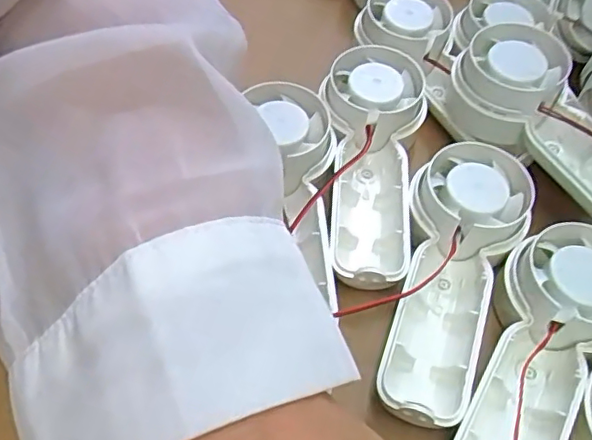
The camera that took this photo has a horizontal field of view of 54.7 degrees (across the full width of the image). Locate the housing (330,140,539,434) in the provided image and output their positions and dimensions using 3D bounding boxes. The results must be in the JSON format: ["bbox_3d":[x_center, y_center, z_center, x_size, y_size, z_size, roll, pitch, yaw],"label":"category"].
[{"bbox_3d":[0.053,0.019,0.210,0.043,0.026,0.105,24,58,11],"label":"housing"}]

